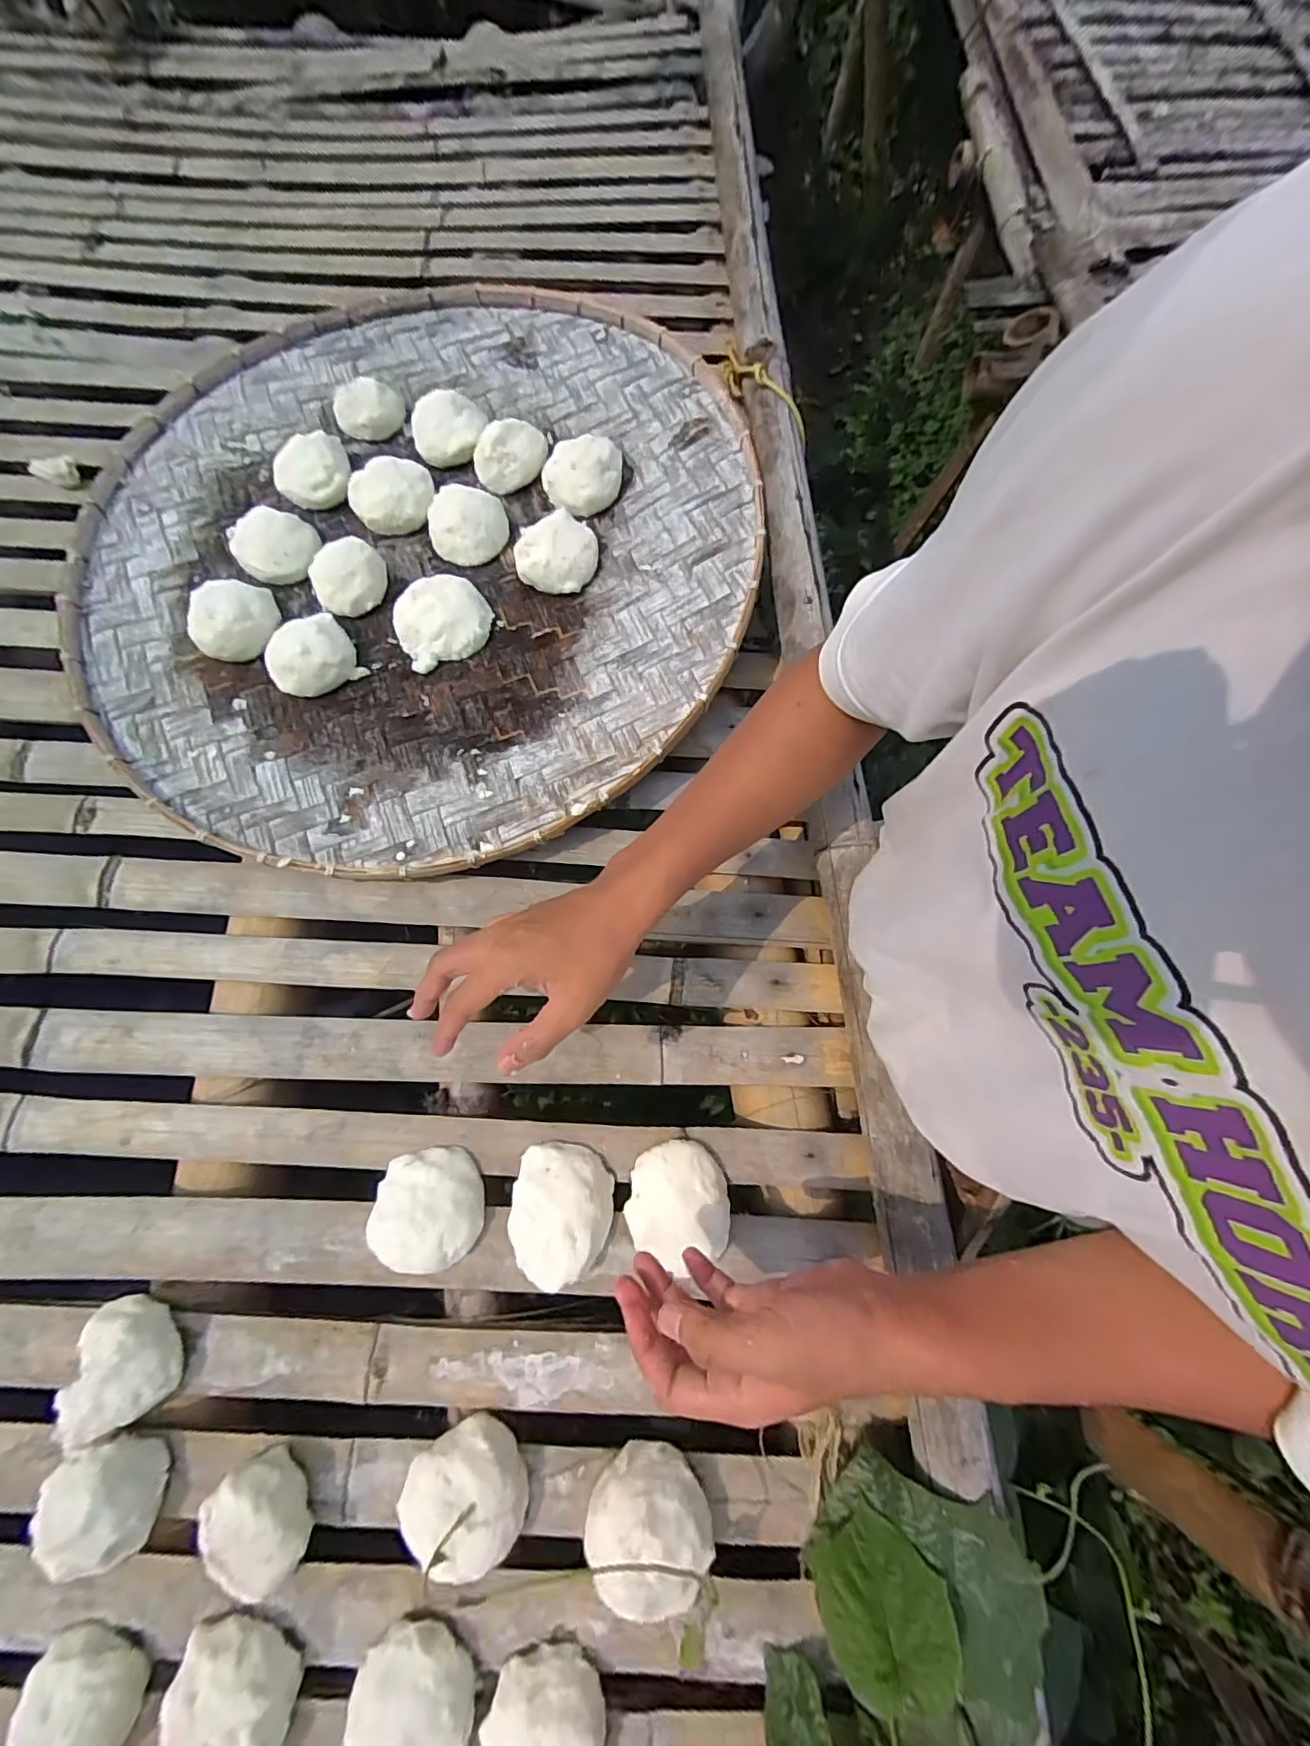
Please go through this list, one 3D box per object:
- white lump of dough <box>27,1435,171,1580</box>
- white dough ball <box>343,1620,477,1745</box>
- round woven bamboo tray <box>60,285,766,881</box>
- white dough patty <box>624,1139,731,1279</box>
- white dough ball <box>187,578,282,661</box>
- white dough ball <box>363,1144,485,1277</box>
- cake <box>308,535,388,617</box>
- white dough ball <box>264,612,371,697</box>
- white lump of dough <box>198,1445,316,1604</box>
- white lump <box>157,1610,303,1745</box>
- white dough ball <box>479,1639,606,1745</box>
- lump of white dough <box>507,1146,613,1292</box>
[{"bbox_3d":[-0.378,0.432,0.380,0.067,0.038,0.075,-12,75,-4],"label":"white lump of dough"},{"bbox_3d":[-0.157,0.540,0.357,0.080,0.037,0.075,25,76,6],"label":"white dough ball"},{"bbox_3d":[-0.248,-0.349,0.589,0.683,0.058,0.701,0,75,0],"label":"round woven bamboo tray"},{"bbox_3d":[0.018,0.257,0.436,0.080,0.032,0.081,0,75,0],"label":"white dough patty"},{"bbox_3d":[-0.421,-0.256,0.557,0.073,0.037,0.081,-9,75,-3],"label":"white dough ball"},{"bbox_3d":[-0.178,0.262,0.436,0.080,0.031,0.082,0,75,0],"label":"white dough ball"},{"bbox_3d":[-0.312,-0.303,0.569,0.074,0.031,0.060,-34,77,-9],"label":"cake"},{"bbox_3d":[-0.340,-0.214,0.549,0.079,0.035,0.065,-34,77,-9],"label":"white dough ball"},{"bbox_3d":[-0.271,0.444,0.378,0.070,0.037,0.059,40,78,10],"label":"white lump of dough"},{"bbox_3d":[-0.274,0.533,0.359,0.079,0.030,0.071,27,76,7],"label":"white lump"},{"bbox_3d":[-0.072,0.555,0.357,0.076,0.030,0.077,0,75,0],"label":"white dough ball"},{"bbox_3d":[-0.073,0.265,0.435,0.075,0.033,0.093,4,75,1],"label":"lump of white dough"}]

